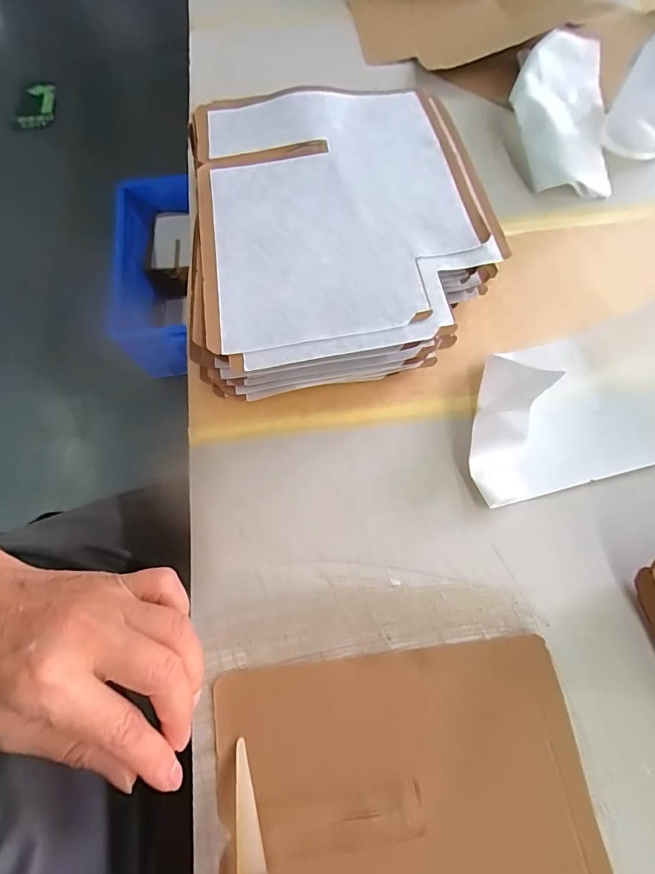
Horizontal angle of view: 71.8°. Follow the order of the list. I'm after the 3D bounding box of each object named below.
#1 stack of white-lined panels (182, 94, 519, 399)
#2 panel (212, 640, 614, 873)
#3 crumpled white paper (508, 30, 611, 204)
[{"bbox_3d":[0.008,-0.154,0.353,0.208,0.067,0.249,-5,67,0],"label":"stack of white-lined panels"},{"bbox_3d":[0.051,0.235,0.218,0.188,0.010,0.236,-10,67,-4],"label":"panel"},{"bbox_3d":[0.222,-0.306,0.429,0.087,0.040,0.174,7,67,6],"label":"crumpled white paper"}]

